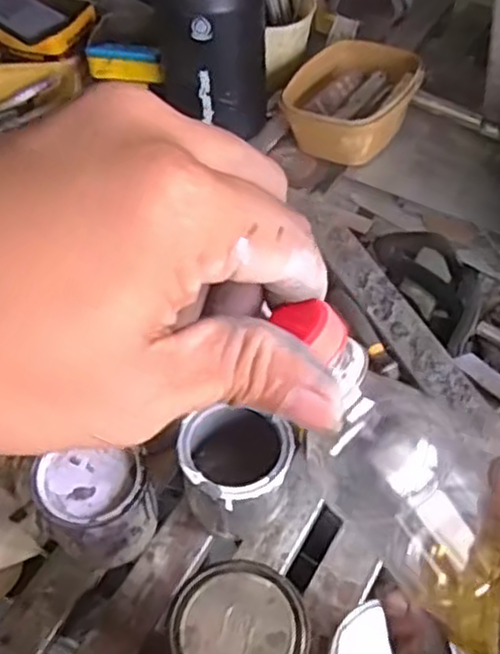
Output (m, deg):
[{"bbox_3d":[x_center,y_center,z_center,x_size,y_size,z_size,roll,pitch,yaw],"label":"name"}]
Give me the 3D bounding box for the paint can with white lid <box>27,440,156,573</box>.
[{"bbox_3d":[-0.141,0.162,0.682,0.099,0.102,0.097,0,54,0],"label":"paint can with white lid"}]

